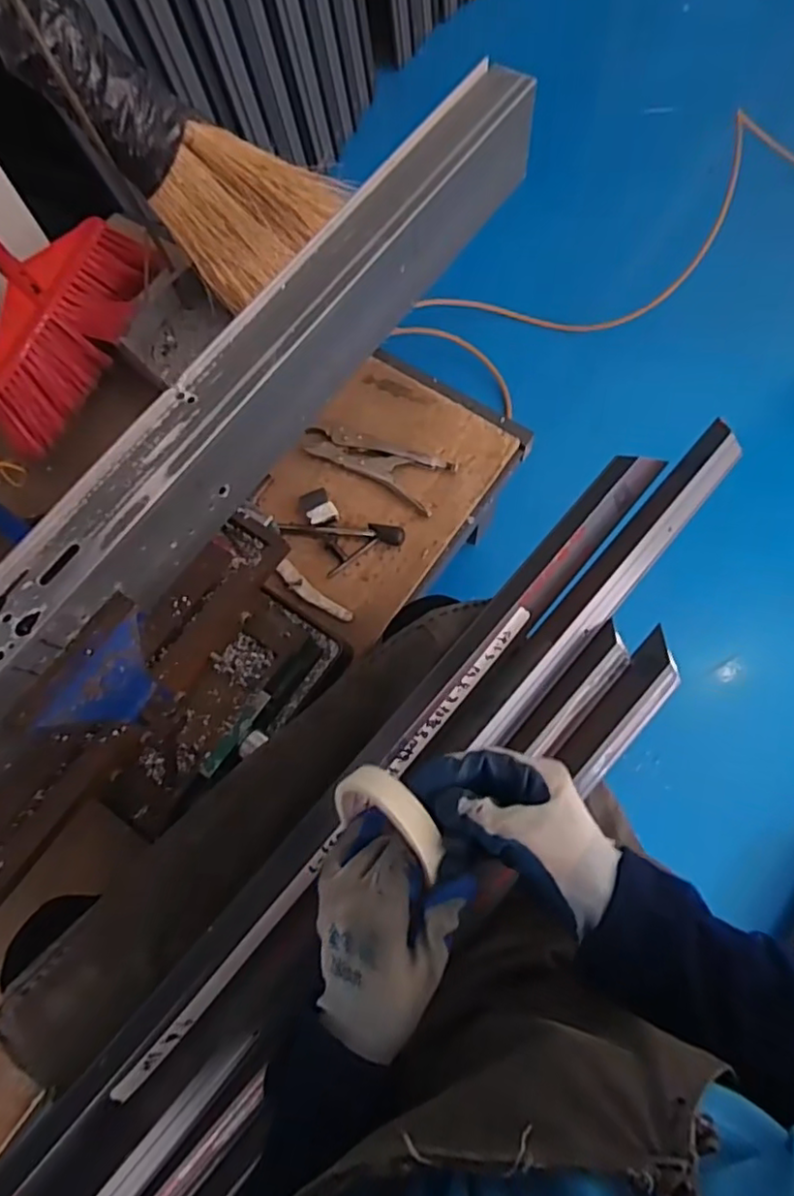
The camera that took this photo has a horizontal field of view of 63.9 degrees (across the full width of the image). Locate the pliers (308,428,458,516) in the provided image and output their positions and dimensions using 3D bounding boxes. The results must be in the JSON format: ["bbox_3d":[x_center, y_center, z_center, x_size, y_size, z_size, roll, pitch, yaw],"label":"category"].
[{"bbox_3d":[-0.028,-0.186,0.863,0.199,0.018,0.079,26,74,10],"label":"pliers"}]

